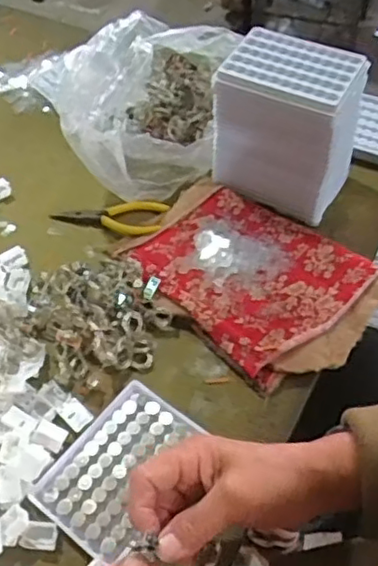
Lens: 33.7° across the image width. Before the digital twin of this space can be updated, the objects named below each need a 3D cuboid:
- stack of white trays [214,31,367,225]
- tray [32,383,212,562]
[{"bbox_3d":[0.103,-0.162,0.639,0.136,0.140,0.084,22,56,16],"label":"stack of white trays"},{"bbox_3d":[-0.055,0.148,0.504,0.088,0.015,0.128,32,59,22],"label":"tray"}]

